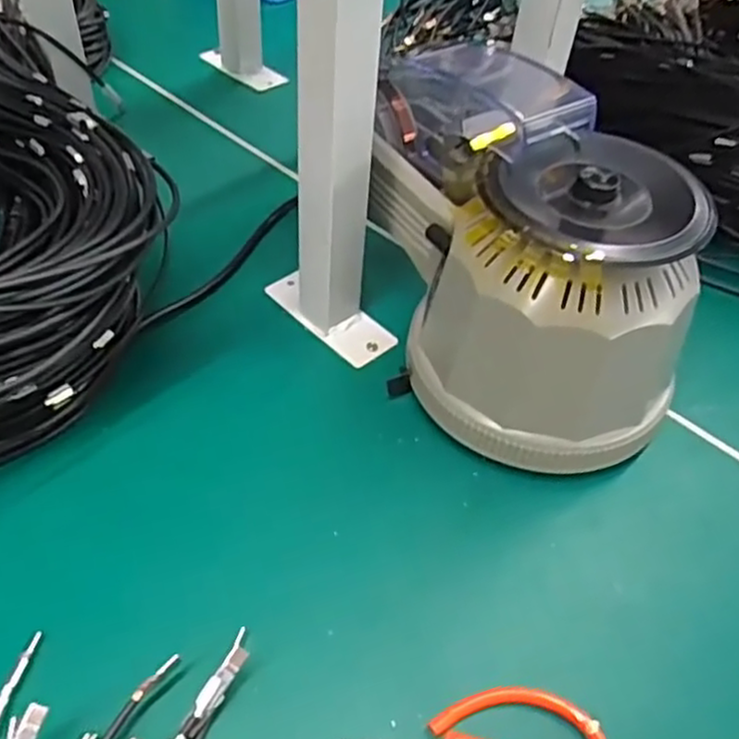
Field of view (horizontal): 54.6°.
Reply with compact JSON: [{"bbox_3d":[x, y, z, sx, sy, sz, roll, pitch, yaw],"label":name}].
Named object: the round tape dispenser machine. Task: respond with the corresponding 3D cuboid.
[{"bbox_3d":[0.085,-0.070,0.434,0.137,0.149,0.236,-9,49,-13],"label":"round tape dispenser machine"}]

